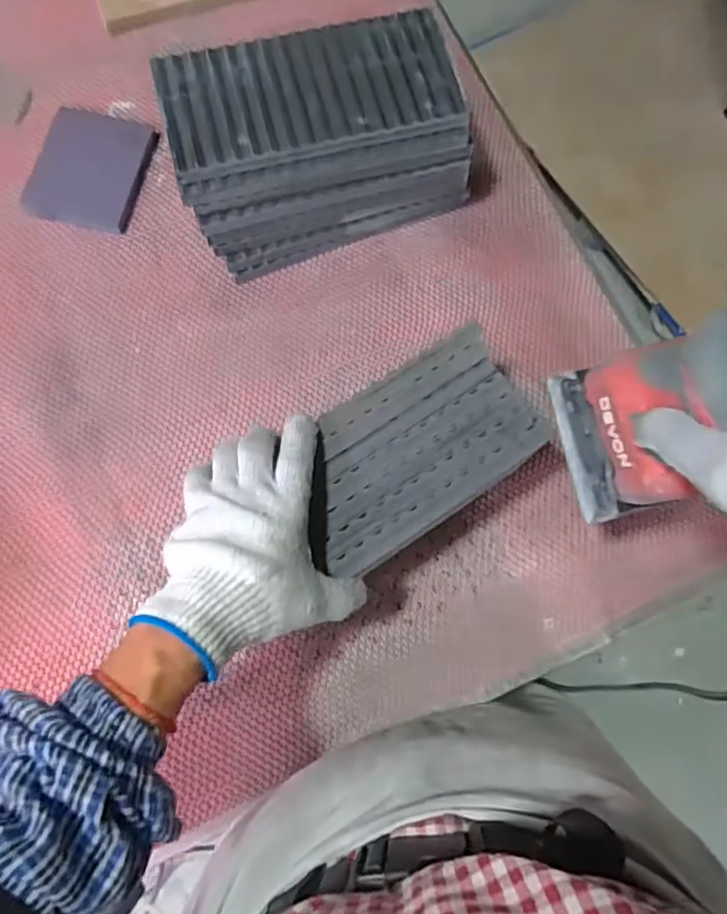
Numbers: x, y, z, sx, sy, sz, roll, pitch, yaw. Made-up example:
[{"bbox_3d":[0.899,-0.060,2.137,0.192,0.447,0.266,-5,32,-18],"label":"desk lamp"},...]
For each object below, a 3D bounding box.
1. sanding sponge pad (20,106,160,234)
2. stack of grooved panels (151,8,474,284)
[{"bbox_3d":[-0.270,-0.283,0.627,0.105,0.011,0.127,14,75,2],"label":"sanding sponge pad"},{"bbox_3d":[-0.046,-0.282,0.585,0.253,0.133,0.144,-19,76,-6],"label":"stack of grooved panels"}]

